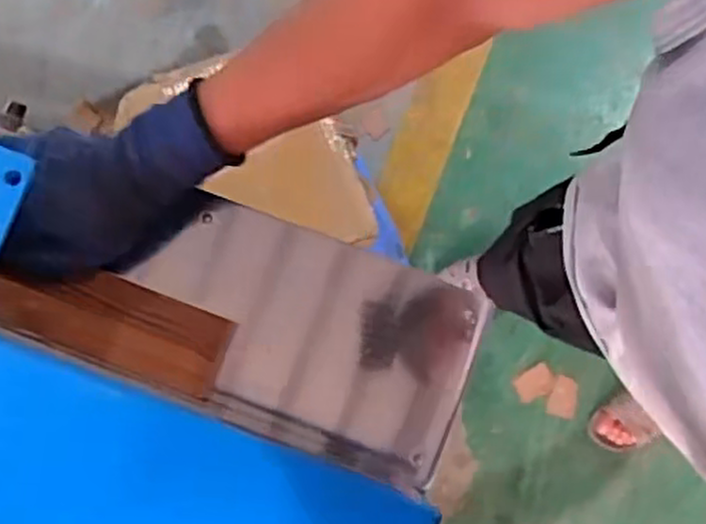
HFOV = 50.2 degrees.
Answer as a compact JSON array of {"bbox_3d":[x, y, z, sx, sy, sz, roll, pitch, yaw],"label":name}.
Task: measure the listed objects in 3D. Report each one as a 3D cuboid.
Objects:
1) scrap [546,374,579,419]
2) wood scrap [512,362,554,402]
[{"bbox_3d":[0.391,0.249,1.398,0.054,0.009,0.074,14,82,3],"label":"scrap"},{"bbox_3d":[0.343,0.228,1.421,0.075,0.009,0.056,-27,82,-3],"label":"wood scrap"}]

